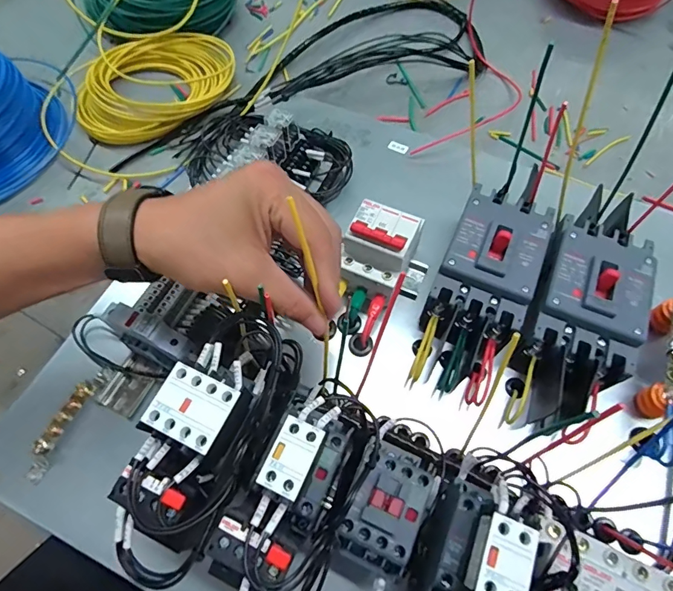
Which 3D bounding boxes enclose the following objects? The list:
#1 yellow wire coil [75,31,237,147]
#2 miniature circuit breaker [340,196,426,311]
[{"bbox_3d":[-0.229,-0.272,0.551,0.200,0.034,0.148,-27,66,-14],"label":"yellow wire coil"},{"bbox_3d":[0.038,-0.032,0.393,0.059,0.083,0.076,25,65,12],"label":"miniature circuit breaker"}]

